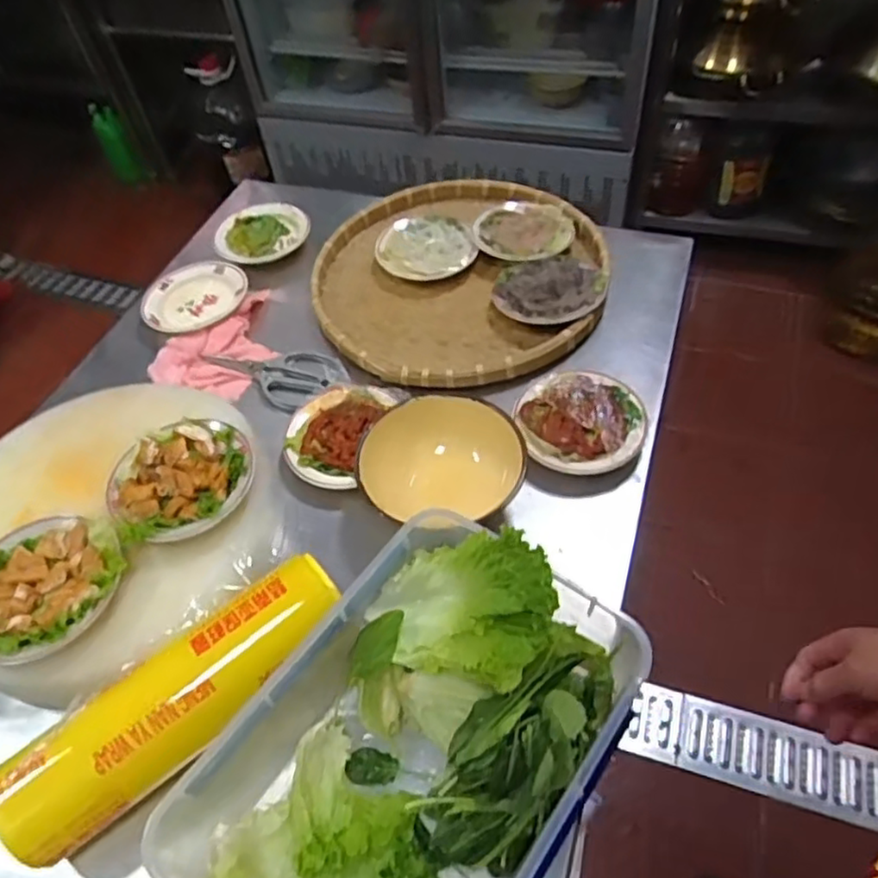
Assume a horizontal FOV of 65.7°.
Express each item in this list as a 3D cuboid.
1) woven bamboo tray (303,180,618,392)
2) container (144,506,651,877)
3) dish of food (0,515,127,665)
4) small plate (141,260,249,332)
[{"bbox_3d":[0.027,-0.231,0.978,0.405,0.052,0.410,-37,58,-21],"label":"woven bamboo tray"},{"bbox_3d":[-0.020,0.256,0.558,0.250,0.133,0.352,32,61,26],"label":"container"},{"bbox_3d":[-0.368,0.142,0.639,0.135,0.046,0.141,-3,52,4],"label":"dish of food"},{"bbox_3d":[-0.351,-0.202,0.985,0.148,0.032,0.126,-16,53,-7],"label":"small plate"}]

